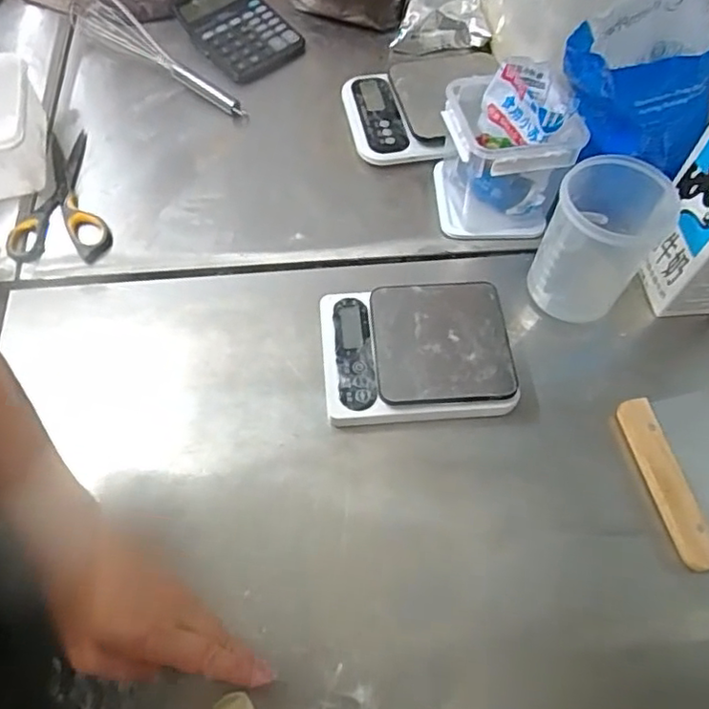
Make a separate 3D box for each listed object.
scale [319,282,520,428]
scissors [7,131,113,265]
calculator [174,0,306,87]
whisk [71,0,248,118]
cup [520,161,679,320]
[{"bbox_3d":[0.055,-0.005,0.569,0.171,0.039,0.138,-5,61,-4],"label":"scale"},{"bbox_3d":[-0.314,-0.181,0.673,0.103,0.016,0.188,1,61,-1],"label":"scissors"},{"bbox_3d":[-0.155,-0.438,0.812,0.118,0.036,0.151,-37,68,-19],"label":"calculator"},{"bbox_3d":[-0.255,-0.391,0.778,0.295,0.049,0.044,34,65,16],"label":"whisk"},{"bbox_3d":[0.228,-0.105,0.575,0.093,0.140,0.099,0,61,-1],"label":"cup"}]

